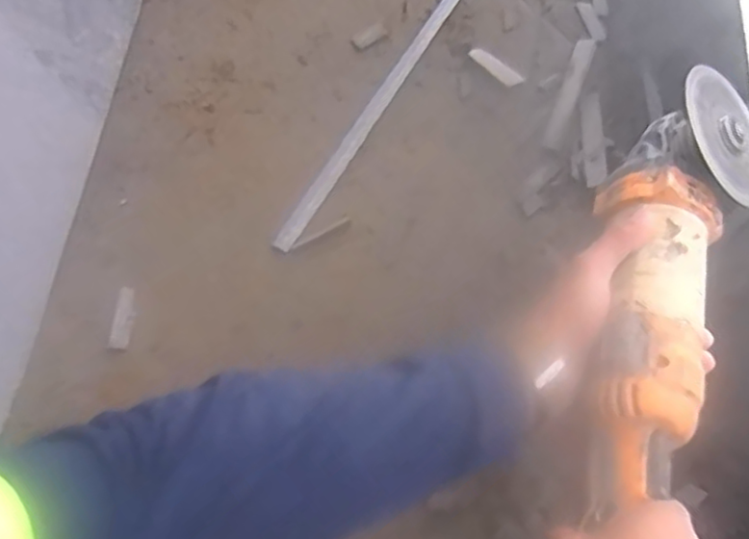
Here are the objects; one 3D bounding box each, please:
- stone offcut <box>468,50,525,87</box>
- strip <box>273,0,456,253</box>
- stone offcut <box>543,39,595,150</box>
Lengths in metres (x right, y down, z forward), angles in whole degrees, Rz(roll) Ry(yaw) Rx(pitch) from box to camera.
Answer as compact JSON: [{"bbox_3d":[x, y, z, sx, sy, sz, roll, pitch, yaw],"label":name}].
[{"bbox_3d":[0.150,-0.251,0.785,0.021,0.005,0.082,-45,64,1],"label":"stone offcut"},{"bbox_3d":[0.070,-0.309,0.800,0.025,0.011,0.722,26,69,12],"label":"strip"},{"bbox_3d":[0.229,-0.207,0.742,0.020,0.009,0.171,20,68,9],"label":"stone offcut"}]

